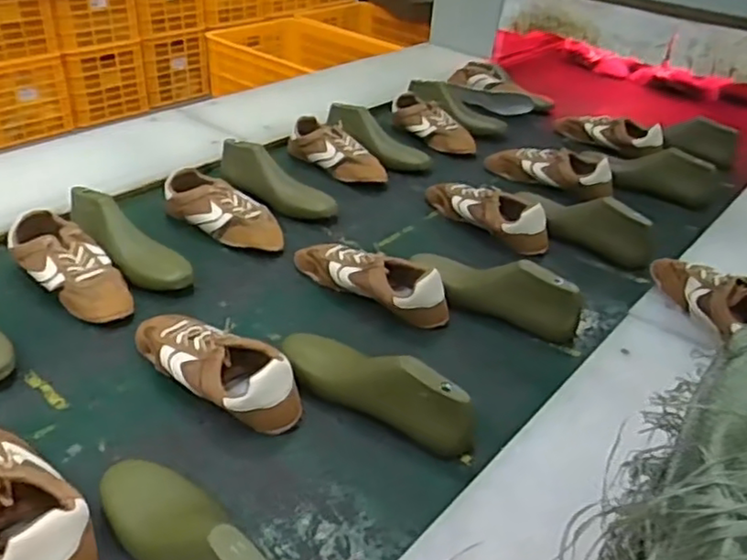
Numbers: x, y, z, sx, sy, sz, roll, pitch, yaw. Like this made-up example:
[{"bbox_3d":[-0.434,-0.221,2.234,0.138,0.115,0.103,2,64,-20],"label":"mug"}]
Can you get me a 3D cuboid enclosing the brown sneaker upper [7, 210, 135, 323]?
[{"bbox_3d":[-0.449,-0.021,0.986,0.244,0.087,0.092,30,42,31],"label":"brown sneaker upper"}]

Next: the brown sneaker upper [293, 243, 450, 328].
[{"bbox_3d":[-0.002,-0.007,1.022,0.265,0.080,0.091,26,41,27],"label":"brown sneaker upper"}]

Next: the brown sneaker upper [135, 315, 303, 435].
[{"bbox_3d":[-0.205,0.104,0.832,0.268,0.075,0.090,25,40,26],"label":"brown sneaker upper"}]

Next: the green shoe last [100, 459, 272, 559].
[{"bbox_3d":[-0.165,0.242,0.618,0.280,0.096,0.086,29,40,33],"label":"green shoe last"}]

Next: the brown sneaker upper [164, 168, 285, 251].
[{"bbox_3d":[-0.258,-0.121,1.170,0.244,0.080,0.093,26,41,28],"label":"brown sneaker upper"}]

